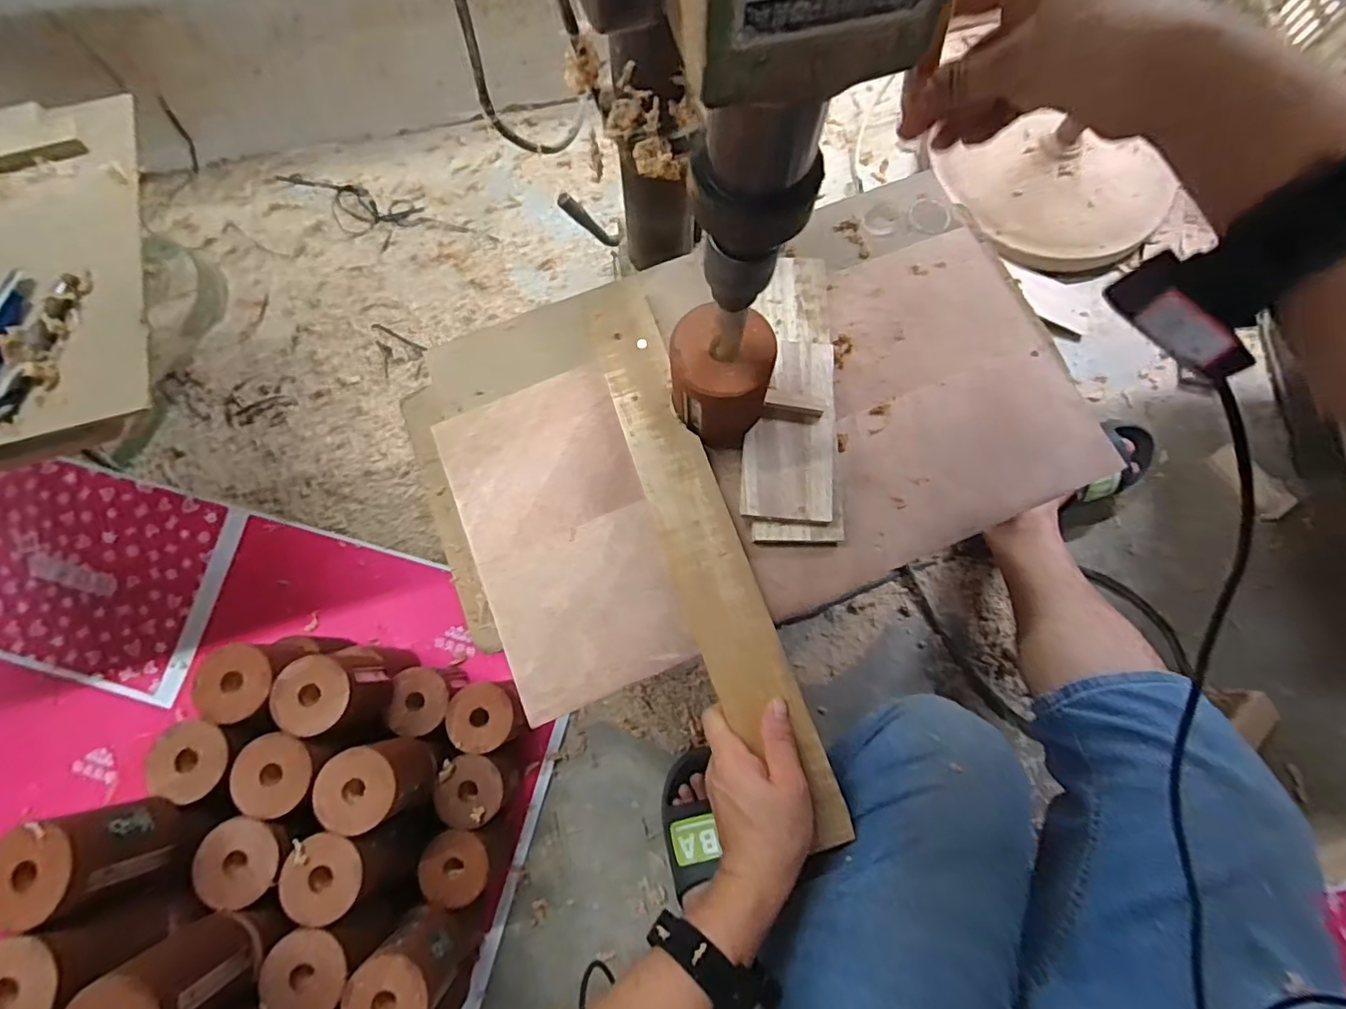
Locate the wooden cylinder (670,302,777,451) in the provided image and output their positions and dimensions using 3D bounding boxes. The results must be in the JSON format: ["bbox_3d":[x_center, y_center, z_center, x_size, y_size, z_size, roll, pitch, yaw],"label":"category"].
[{"bbox_3d":[0.037,-0.098,0.462,0.078,0.094,0.074,8,77,2],"label":"wooden cylinder"}]

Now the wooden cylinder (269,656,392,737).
[{"bbox_3d":[-0.376,0.209,0.632,0.078,0.095,0.078,-1,75,-1],"label":"wooden cylinder"}]

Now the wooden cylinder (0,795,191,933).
[{"bbox_3d":[-0.518,0.316,0.510,0.081,0.110,0.085,-15,76,-5],"label":"wooden cylinder"}]

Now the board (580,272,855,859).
[{"bbox_3d":[0.024,0.026,0.470,0.065,0.012,0.480,-20,77,-5],"label":"board"}]

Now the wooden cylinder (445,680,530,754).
[{"bbox_3d":[-0.231,0.265,0.721,0.078,0.090,0.077,-2,75,-1],"label":"wooden cylinder"}]

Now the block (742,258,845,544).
[{"bbox_3d":[0.104,-0.100,0.506,0.084,0.027,0.267,1,77,0],"label":"block"}]

